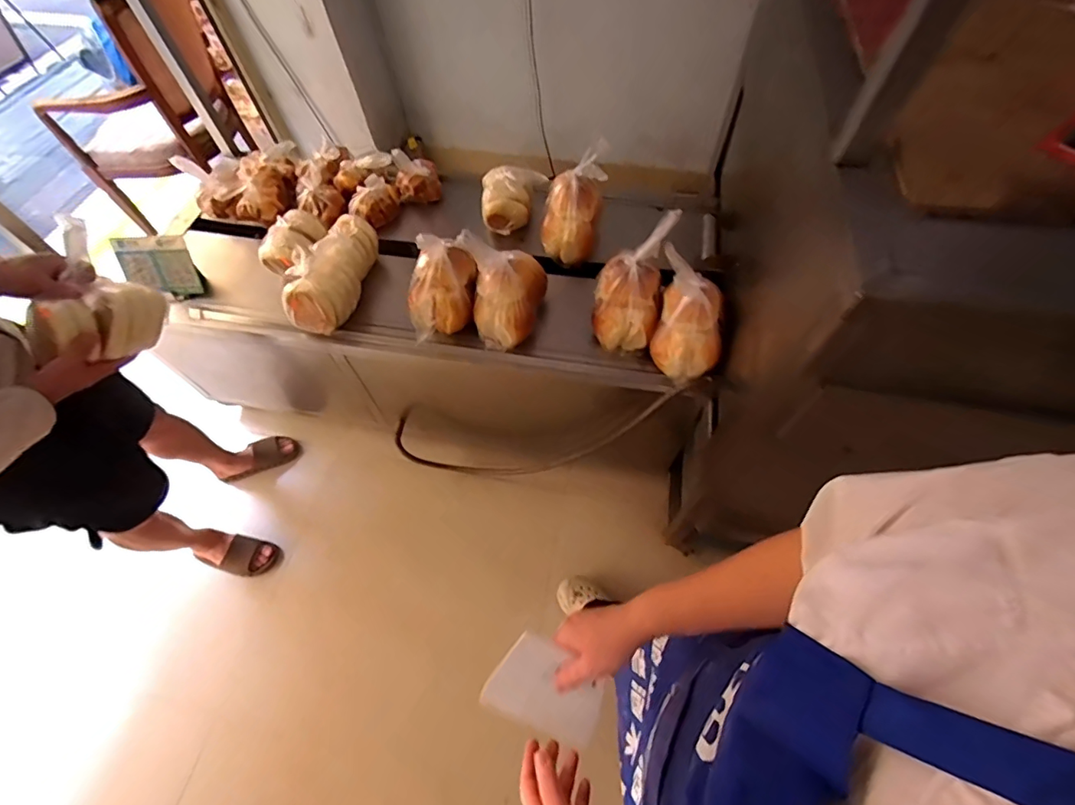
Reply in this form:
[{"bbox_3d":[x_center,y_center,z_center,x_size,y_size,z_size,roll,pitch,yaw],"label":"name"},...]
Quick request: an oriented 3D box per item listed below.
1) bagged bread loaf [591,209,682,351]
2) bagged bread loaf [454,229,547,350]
[{"bbox_3d":[0.203,-0.252,1.034,0.147,0.241,0.153,7,60,6],"label":"bagged bread loaf"},{"bbox_3d":[-0.070,-0.247,1.056,0.180,0.207,0.148,-3,59,1],"label":"bagged bread loaf"}]

